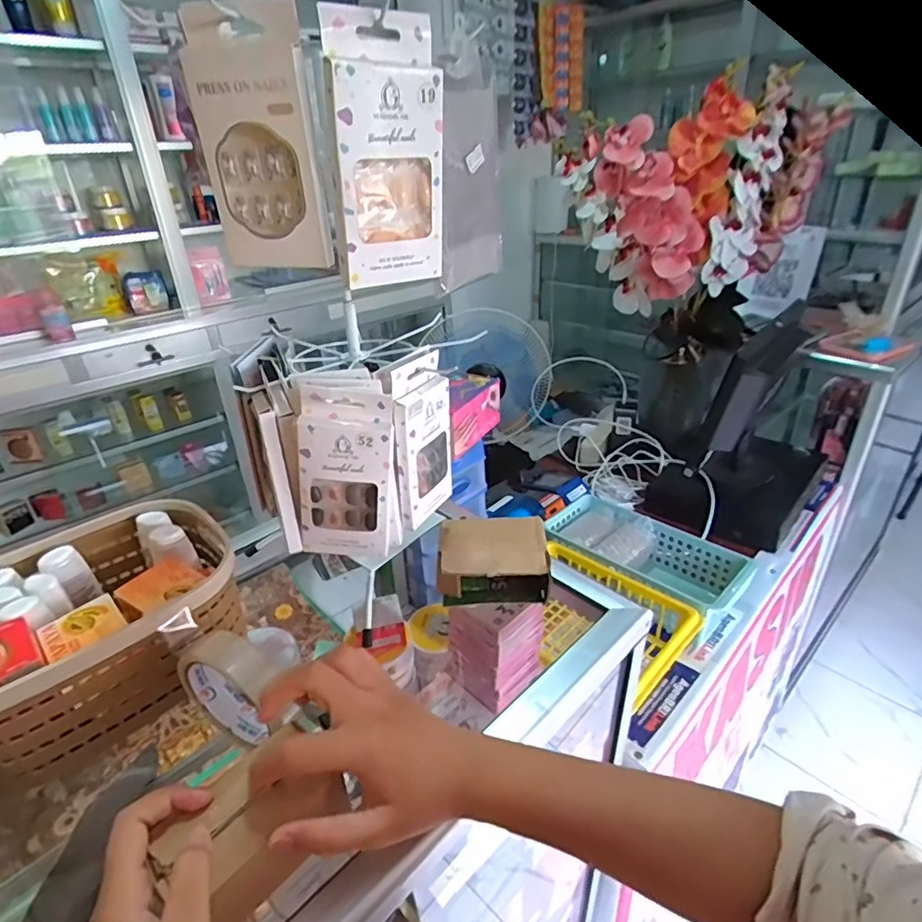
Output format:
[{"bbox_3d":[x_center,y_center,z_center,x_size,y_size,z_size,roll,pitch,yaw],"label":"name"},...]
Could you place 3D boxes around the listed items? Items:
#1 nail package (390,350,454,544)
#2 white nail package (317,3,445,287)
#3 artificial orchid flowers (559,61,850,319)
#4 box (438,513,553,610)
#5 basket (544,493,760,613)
[{"bbox_3d":[-0.031,-0.018,0.473,0.024,0.133,0.071,11,32,24],"label":"nail package"},{"bbox_3d":[-0.043,-0.182,0.333,0.068,0.141,0.014,-17,34,-28],"label":"white nail package"},{"bbox_3d":[0.440,-0.503,1.072,0.448,0.343,0.291,-9,29,-11],"label":"artificial orchid flowers"},{"bbox_3d":[0.030,0.098,0.529,0.100,0.058,0.072,-3,29,-1],"label":"box"},{"bbox_3d":[0.274,0.158,0.854,0.283,0.084,0.135,24,38,39],"label":"basket"}]

